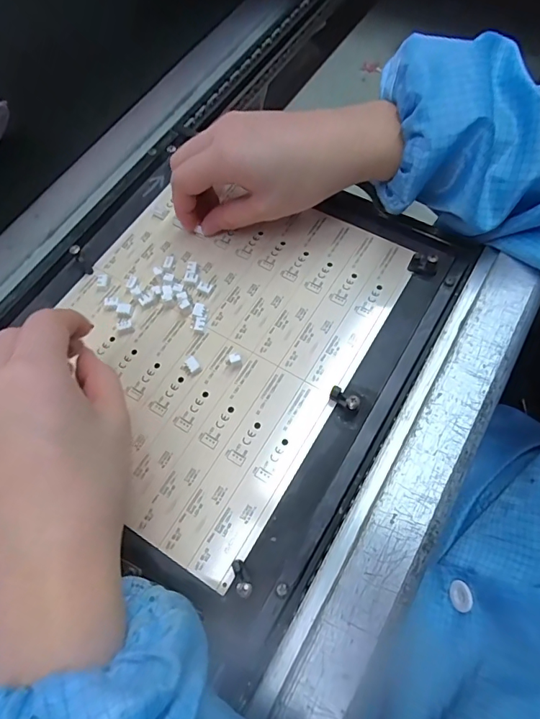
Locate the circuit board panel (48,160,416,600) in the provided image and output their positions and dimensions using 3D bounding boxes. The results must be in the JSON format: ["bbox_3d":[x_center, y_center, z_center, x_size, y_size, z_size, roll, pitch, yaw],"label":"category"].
[{"bbox_3d":[-0.047,-0.023,0.304,0.205,0.010,0.250,29,71,14],"label":"circuit board panel"}]

